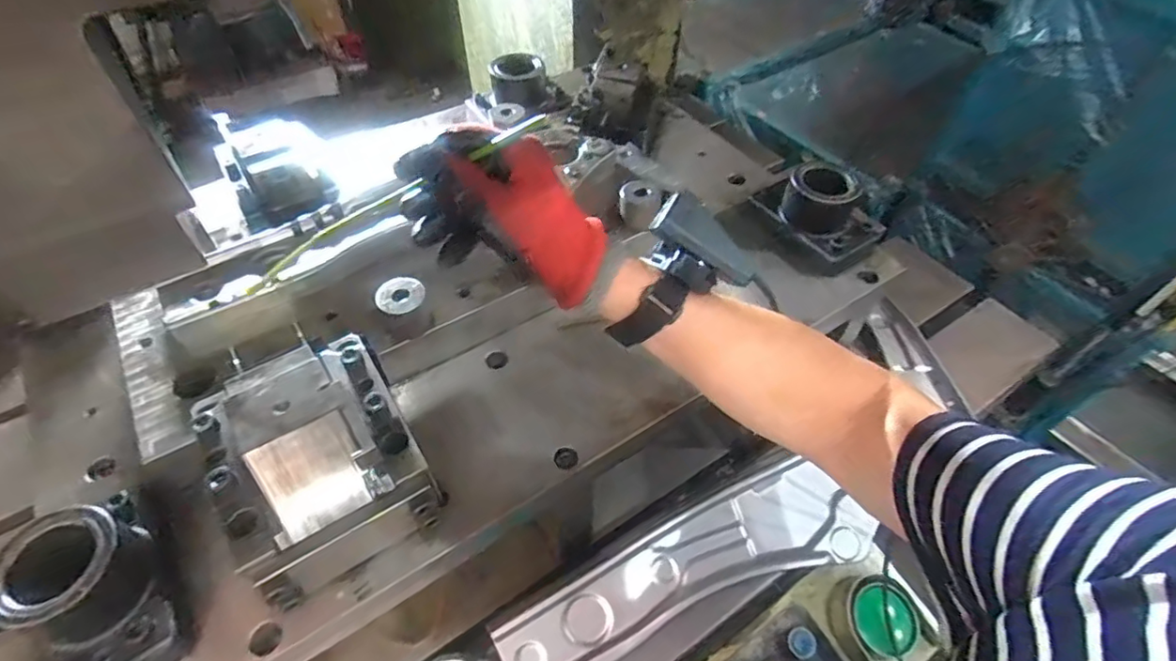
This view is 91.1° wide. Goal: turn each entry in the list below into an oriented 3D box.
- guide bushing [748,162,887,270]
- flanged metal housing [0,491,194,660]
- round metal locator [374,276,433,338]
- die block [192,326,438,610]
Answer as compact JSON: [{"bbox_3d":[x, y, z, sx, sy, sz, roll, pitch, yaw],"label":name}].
[{"bbox_3d":[0.246,-0.132,0.621,0.076,0.065,0.131,-34,58,-25],"label":"guide bushing"},{"bbox_3d":[-0.321,0.167,0.373,0.075,0.073,0.122,-31,57,-23],"label":"flanged metal housing"},{"bbox_3d":[-0.157,-0.017,0.497,0.040,0.042,0.042,0,50,0],"label":"round metal locator"},{"bbox_3d":[-0.200,0.089,0.418,0.142,0.097,0.159,-28,56,-22],"label":"die block"}]

